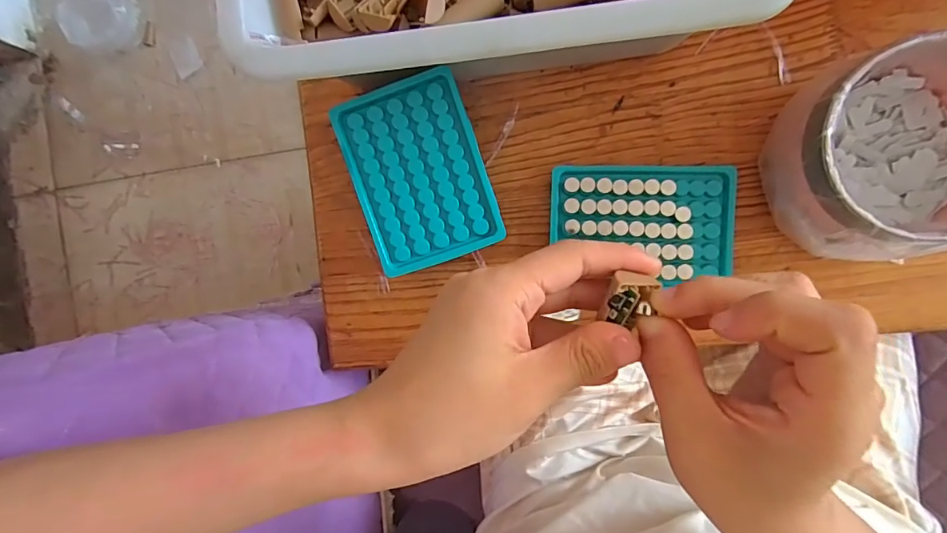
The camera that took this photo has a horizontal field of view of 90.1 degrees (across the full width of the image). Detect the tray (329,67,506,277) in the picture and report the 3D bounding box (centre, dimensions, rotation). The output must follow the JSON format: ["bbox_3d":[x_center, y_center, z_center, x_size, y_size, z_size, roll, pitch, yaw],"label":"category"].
[{"bbox_3d":[-0.040,-0.067,0.351,0.094,0.011,0.130,-18,96,6],"label":"tray"}]

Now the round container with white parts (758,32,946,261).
[{"bbox_3d":[0.264,-0.069,0.304,0.115,0.084,0.119,0,92,9],"label":"round container with white parts"}]

